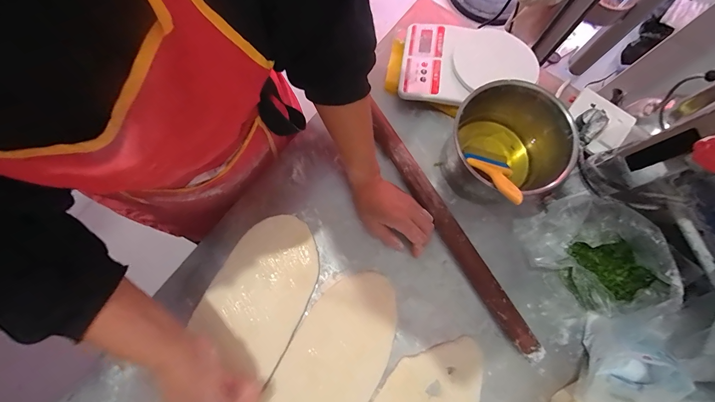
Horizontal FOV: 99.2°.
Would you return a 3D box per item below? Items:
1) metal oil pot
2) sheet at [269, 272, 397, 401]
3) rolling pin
[{"bbox_3d":[0.200,-0.079,0.442,0.148,0.116,0.136,0,77,0],"label":"metal oil pot"},{"bbox_3d":[-0.039,0.239,0.426,0.128,0.009,0.284,28,78,6],"label":"sheet"},{"bbox_3d":[0.132,0.036,0.458,0.031,0.029,0.419,-31,80,-7],"label":"rolling pin"}]

